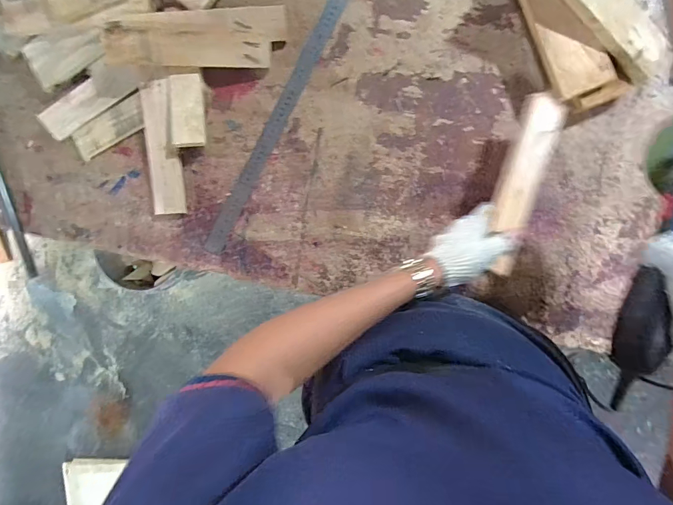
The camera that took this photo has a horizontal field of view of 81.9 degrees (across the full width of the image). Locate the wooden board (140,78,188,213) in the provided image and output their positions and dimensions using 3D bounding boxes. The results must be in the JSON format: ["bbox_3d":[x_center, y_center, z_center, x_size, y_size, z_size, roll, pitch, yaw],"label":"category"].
[{"bbox_3d":[-0.278,-0.165,0.625,0.049,0.011,0.204,-4,102,-11],"label":"wooden board"}]

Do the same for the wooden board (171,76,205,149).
[{"bbox_3d":[-0.235,-0.223,0.610,0.049,0.009,0.110,-4,89,-11],"label":"wooden board"}]

